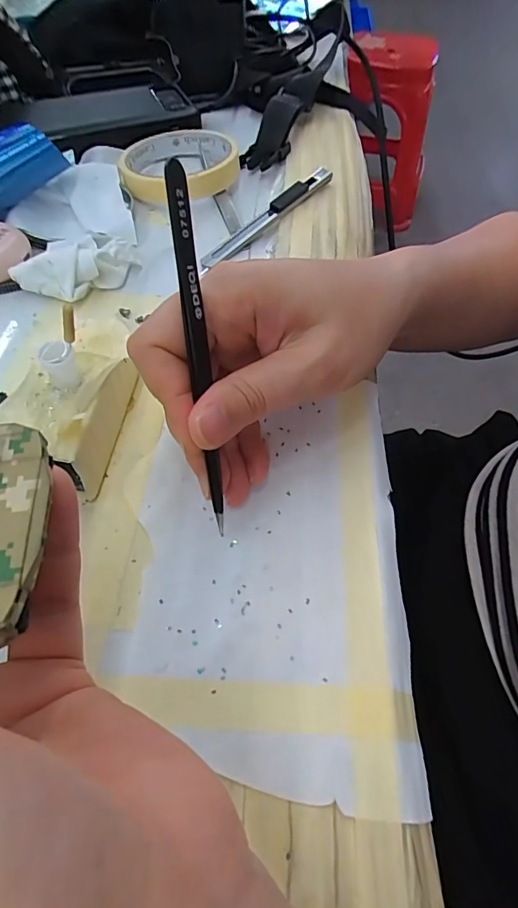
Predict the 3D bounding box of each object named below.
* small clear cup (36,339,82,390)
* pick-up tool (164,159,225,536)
[{"bbox_3d":[-0.081,-0.036,0.184,0.013,0.019,0.011,-26,61,-16],"label":"small clear cup"},{"bbox_3d":[-0.021,-0.029,0.165,0.007,0.132,0.007,-7,24,-5],"label":"pick-up tool"}]

